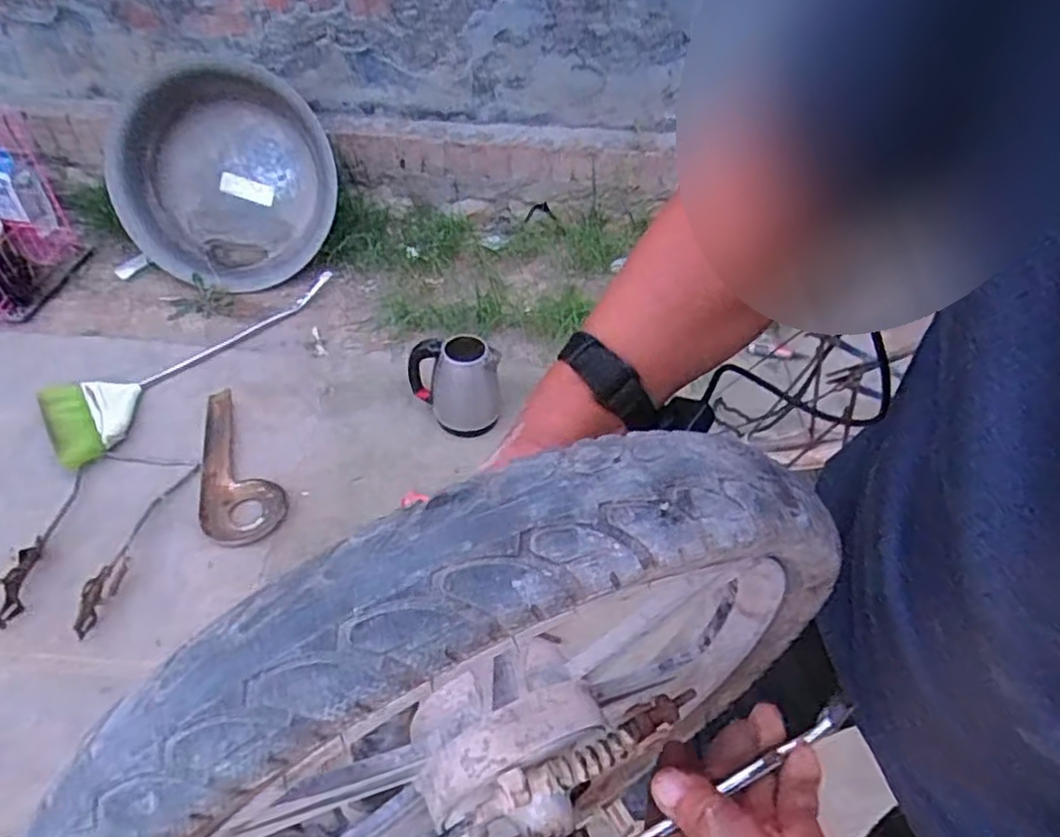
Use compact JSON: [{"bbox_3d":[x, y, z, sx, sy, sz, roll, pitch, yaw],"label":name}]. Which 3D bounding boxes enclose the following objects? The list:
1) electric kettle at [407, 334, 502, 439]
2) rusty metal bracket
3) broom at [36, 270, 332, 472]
[{"bbox_3d":[-0.164,-0.071,1.489,0.180,0.214,0.172,-17,51,-18],"label":"electric kettle"},{"bbox_3d":[-0.635,0.086,1.460,0.161,0.035,0.464,-8,47,-15],"label":"rusty metal bracket"},{"bbox_3d":[-0.845,-0.177,1.650,0.237,0.079,0.770,26,48,17],"label":"broom"}]

